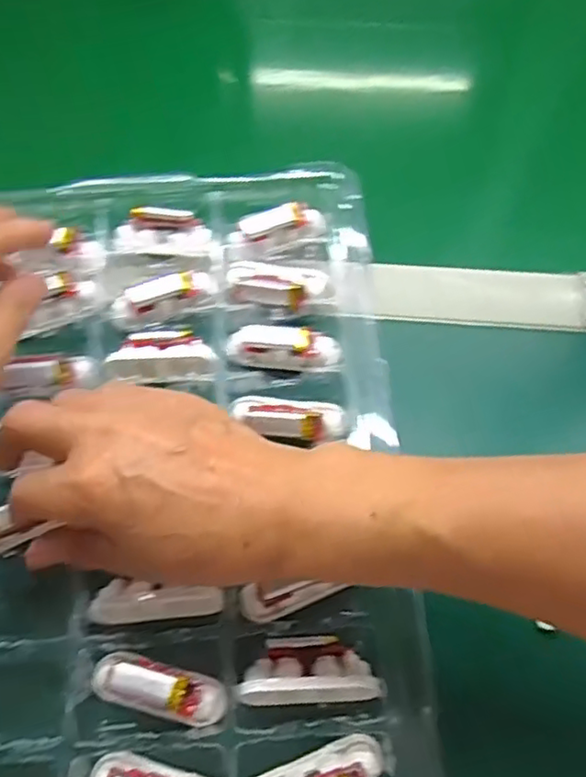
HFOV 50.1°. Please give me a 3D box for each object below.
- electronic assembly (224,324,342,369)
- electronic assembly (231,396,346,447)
[{"bbox_3d":[-0.005,-0.025,0.359,0.063,0.014,0.018,6,65,3],"label":"electronic assembly"},{"bbox_3d":[-0.003,0.016,0.342,0.062,0.015,0.025,9,65,5],"label":"electronic assembly"}]

